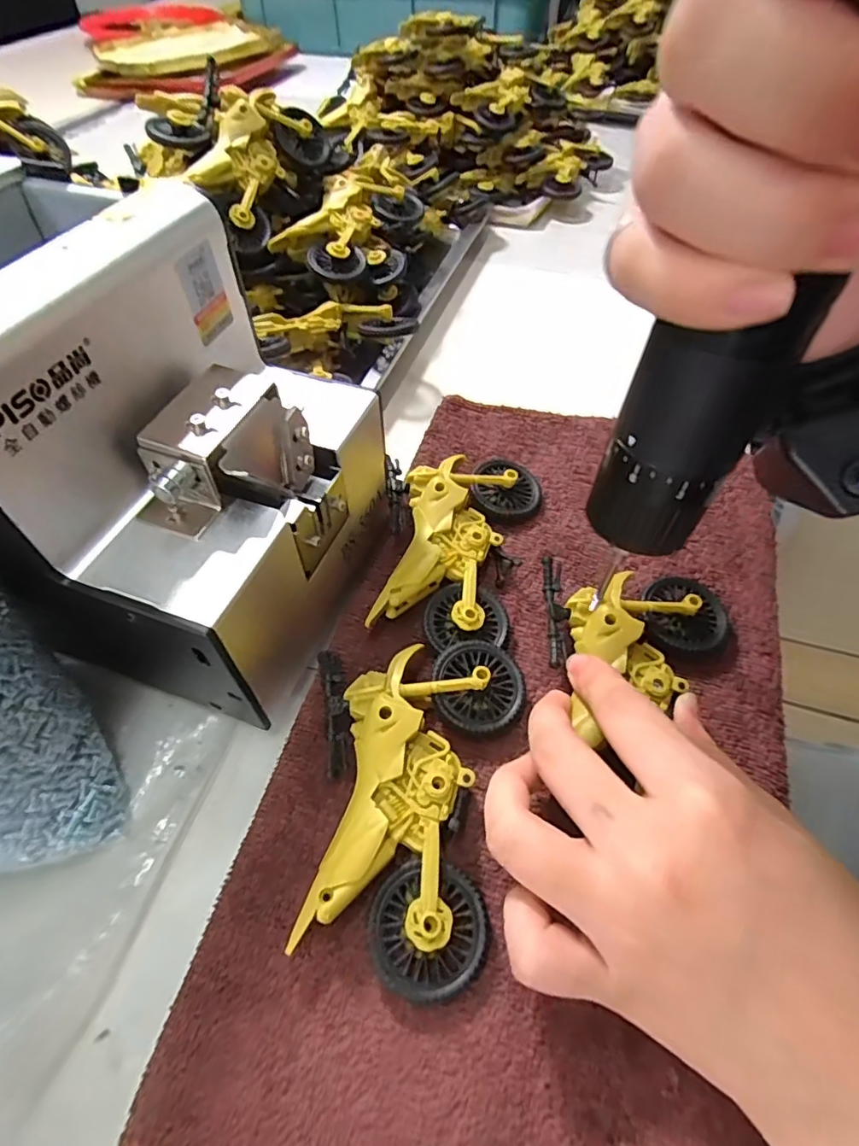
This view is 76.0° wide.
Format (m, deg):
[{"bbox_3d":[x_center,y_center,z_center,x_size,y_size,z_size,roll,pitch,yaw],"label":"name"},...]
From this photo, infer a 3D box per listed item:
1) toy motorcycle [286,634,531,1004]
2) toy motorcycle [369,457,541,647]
[{"bbox_3d":[-0.008,0.075,0.196,0.075,0.023,0.114,6,53,5],"label":"toy motorcycle"},{"bbox_3d":[0.013,-0.018,0.261,0.073,0.025,0.107,6,53,5],"label":"toy motorcycle"}]

